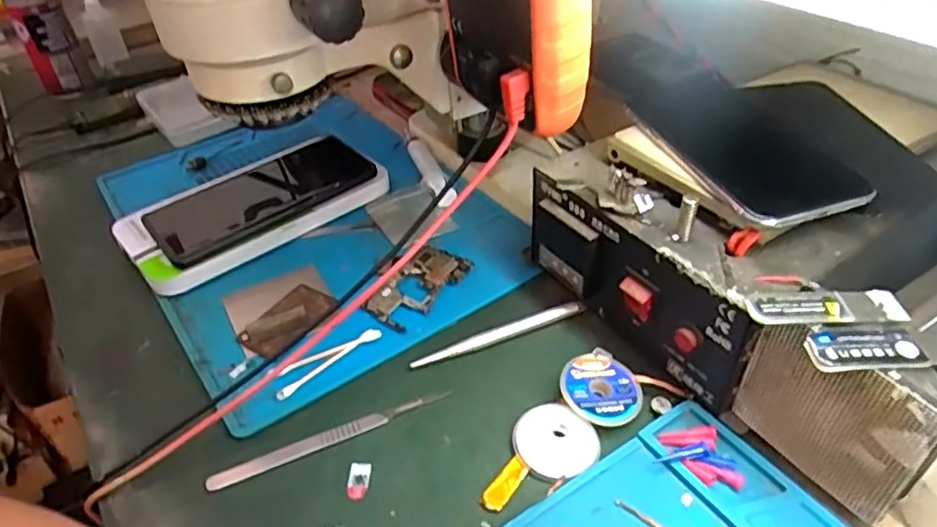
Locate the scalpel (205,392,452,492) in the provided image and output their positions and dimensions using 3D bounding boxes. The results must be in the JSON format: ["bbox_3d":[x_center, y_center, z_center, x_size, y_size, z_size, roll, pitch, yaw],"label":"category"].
[{"bbox_3d":[-0.075,0.095,0.352,0.132,0.004,0.010,-19,41,-17],"label":"scalpel"}]

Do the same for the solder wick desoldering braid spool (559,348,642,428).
[{"bbox_3d":[0.077,0.069,0.358,0.042,0.014,0.048,26,48,32],"label":"solder wick desoldering braid spool"}]

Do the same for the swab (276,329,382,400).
[{"bbox_3d":[-0.085,0.061,0.392,0.074,0.005,0.007,-33,47,-30],"label":"swab"}]

